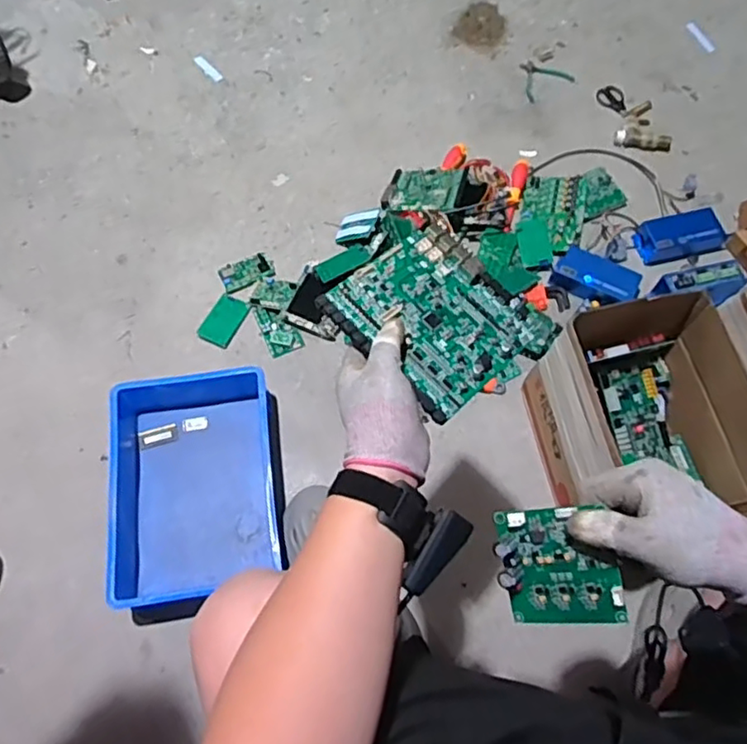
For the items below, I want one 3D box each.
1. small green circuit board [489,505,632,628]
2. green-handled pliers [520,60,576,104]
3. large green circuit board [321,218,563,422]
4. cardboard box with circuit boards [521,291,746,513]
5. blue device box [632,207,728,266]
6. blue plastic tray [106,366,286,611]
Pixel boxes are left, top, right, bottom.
[{"bbox_3d":[0.126,0.136,0.432,0.079,0.018,0.080,-13,84,28],"label":"small green circuit board"},{"bbox_3d":[0.396,-0.700,1.476,0.123,0.012,0.113,-27,69,-10],"label":"green-handled pliers"},{"bbox_3d":[0.062,-0.050,0.563,0.167,0.012,0.160,43,60,10],"label":"large green circuit board"},{"bbox_3d":[0.413,0.083,0.981,0.246,0.265,0.319,-10,67,-5],"label":"cardboard box with circuit boards"},{"bbox_3d":[0.612,-0.272,1.249,0.169,0.039,0.091,-15,68,-5],"label":"blue device box"},{"bbox_3d":[-0.293,0.186,1.036,0.262,0.098,0.347,-9,67,-3],"label":"blue plastic tray"}]

